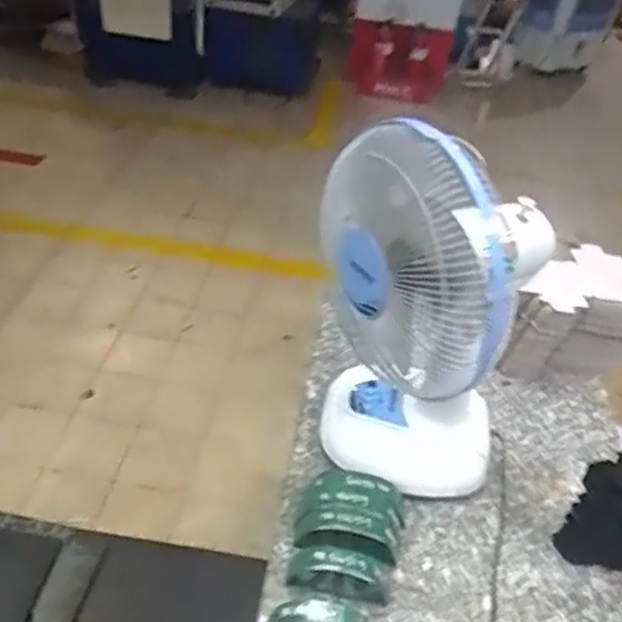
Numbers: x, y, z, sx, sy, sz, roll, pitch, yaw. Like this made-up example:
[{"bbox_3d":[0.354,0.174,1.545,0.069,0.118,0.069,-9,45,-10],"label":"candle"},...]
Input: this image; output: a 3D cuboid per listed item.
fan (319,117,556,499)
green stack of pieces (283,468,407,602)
[{"bbox_3d":[0.162,0.015,0.910,0.271,0.513,0.223,28,43,25],"label":"fan"},{"bbox_3d":[0.052,0.303,0.911,0.149,0.088,0.157,11,38,5],"label":"green stack of pieces"}]

